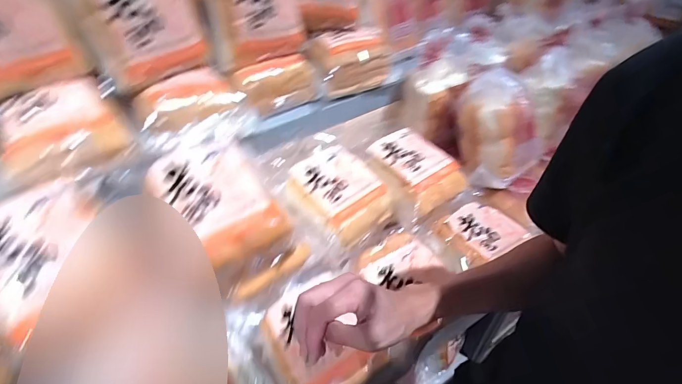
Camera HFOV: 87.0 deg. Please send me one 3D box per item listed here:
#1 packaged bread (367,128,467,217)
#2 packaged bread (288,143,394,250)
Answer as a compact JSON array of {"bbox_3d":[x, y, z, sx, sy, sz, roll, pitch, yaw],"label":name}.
[{"bbox_3d":[0.146,-0.036,0.705,0.142,0.100,0.157,-27,48,-26],"label":"packaged bread"},{"bbox_3d":[-0.006,0.000,0.658,0.164,0.089,0.178,-27,48,-26],"label":"packaged bread"}]

